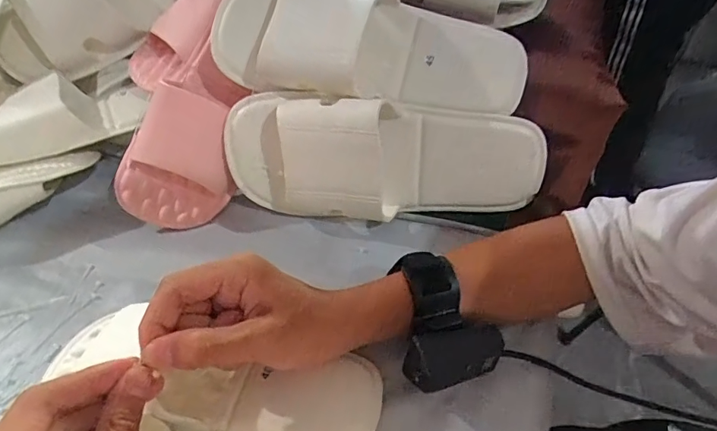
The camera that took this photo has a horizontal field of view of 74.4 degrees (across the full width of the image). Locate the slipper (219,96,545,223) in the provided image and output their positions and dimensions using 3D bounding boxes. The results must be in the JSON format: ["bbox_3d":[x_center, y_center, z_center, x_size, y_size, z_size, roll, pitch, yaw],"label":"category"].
[{"bbox_3d":[0.022,-0.044,0.432,0.286,0.116,0.067,4,44,3],"label":"slipper"}]

